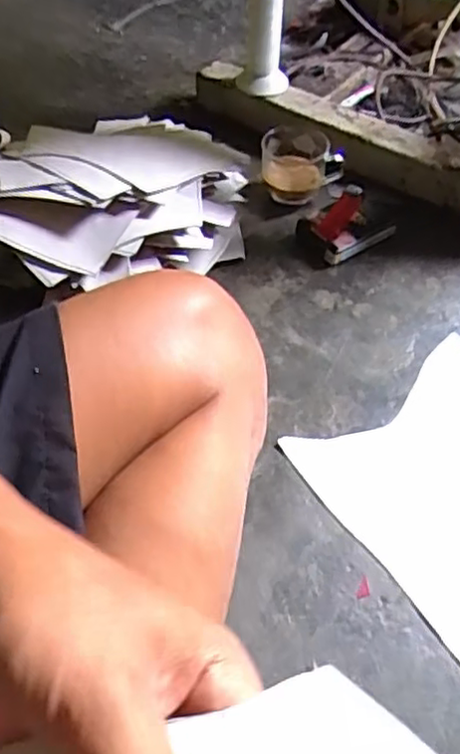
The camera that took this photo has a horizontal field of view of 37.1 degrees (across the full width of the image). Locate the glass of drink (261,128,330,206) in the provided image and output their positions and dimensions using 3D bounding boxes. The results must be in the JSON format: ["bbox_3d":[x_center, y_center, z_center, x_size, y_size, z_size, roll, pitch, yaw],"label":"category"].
[{"bbox_3d":[0.072,-0.237,0.772,0.072,0.061,0.073,-4,50,-5],"label":"glass of drink"}]

